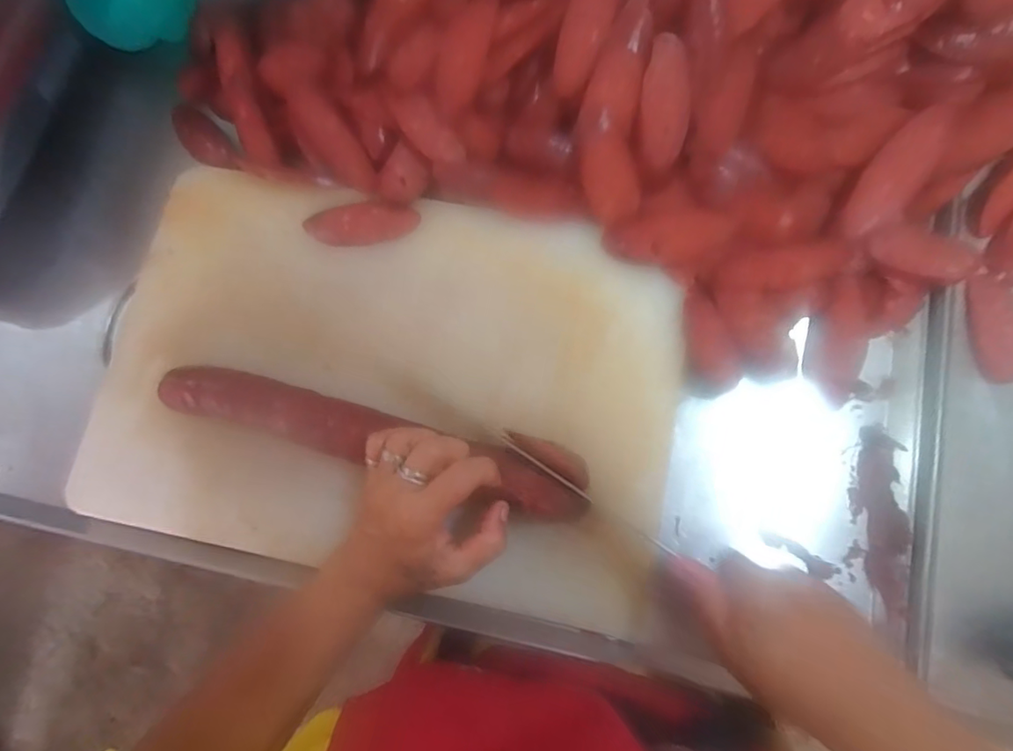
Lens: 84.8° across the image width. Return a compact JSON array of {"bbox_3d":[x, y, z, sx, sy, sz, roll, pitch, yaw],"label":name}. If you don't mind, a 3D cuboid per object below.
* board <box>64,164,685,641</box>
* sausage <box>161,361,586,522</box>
[{"bbox_3d":[-0.096,0.001,0.428,0.439,0.016,0.289,11,81,6],"label":"board"},{"bbox_3d":[-0.098,0.042,0.396,0.314,0.032,0.049,13,75,8],"label":"sausage"}]

